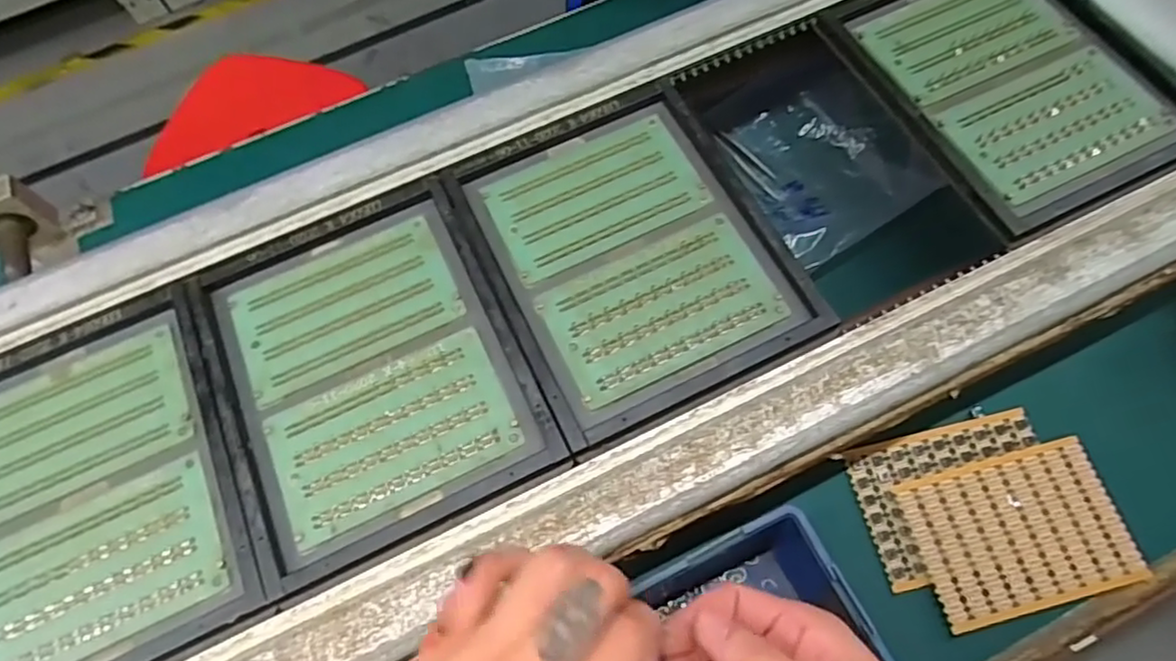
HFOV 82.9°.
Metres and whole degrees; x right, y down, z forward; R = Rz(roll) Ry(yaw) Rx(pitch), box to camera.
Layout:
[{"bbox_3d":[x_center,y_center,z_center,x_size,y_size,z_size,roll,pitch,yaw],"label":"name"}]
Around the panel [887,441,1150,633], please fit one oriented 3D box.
[{"bbox_3d":[0.261,0.122,0.404,0.119,0.011,0.087,-15,67,-4],"label":"panel"}]

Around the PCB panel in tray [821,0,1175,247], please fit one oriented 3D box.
[{"bbox_3d":[0.298,-0.180,0.469,0.166,0.021,0.215,-24,68,-7],"label":"PCB panel in tray"}]

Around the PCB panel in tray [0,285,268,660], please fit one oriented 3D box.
[{"bbox_3d":[-0.305,0.100,0.396,0.179,0.013,0.216,-25,68,-8],"label":"PCB panel in tray"}]

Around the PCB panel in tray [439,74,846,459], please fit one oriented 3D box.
[{"bbox_3d":[0.026,-0.053,0.438,0.176,0.013,0.218,-25,68,-8],"label":"PCB panel in tray"}]

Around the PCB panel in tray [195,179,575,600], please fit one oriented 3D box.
[{"bbox_3d":[-0.136,0.023,0.418,0.174,0.014,0.216,-25,68,-8],"label":"PCB panel in tray"}]

